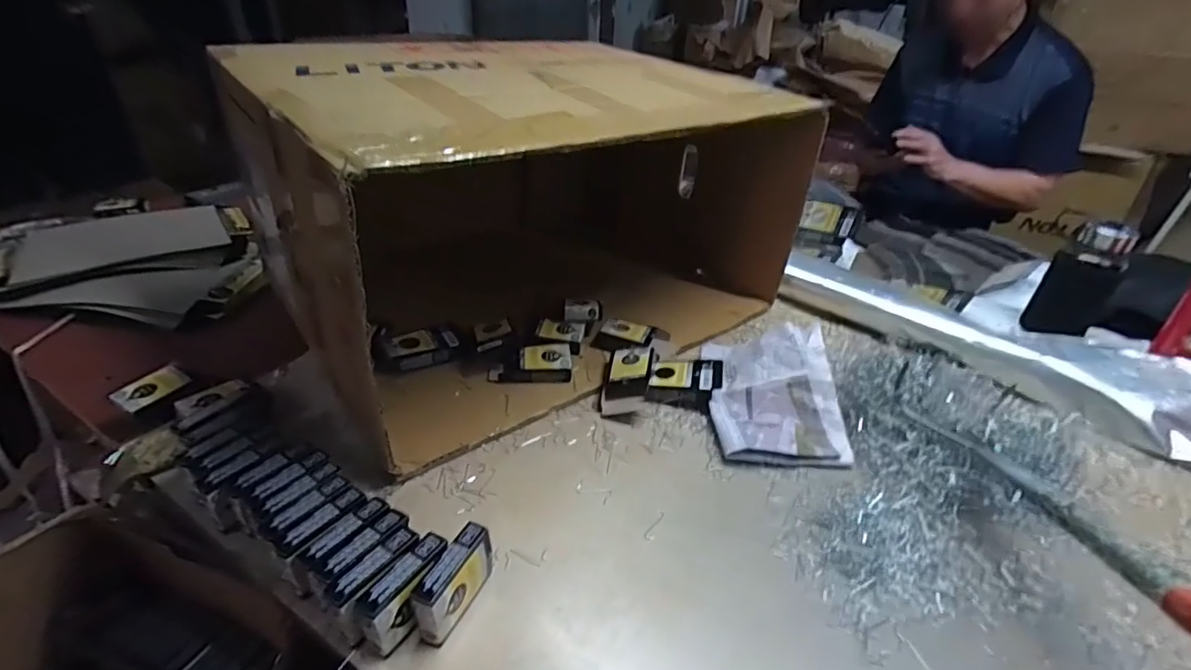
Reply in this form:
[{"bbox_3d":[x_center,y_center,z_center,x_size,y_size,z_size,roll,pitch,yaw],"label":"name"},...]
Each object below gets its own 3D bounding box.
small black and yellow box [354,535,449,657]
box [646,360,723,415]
[{"bbox_3d":[-0.140,0.194,0.417,0.026,0.051,0.077,23,39,27],"label":"small black and yellow box"},{"bbox_3d":[0.109,0.058,0.677,0.083,0.030,0.061,11,35,11],"label":"box"}]

